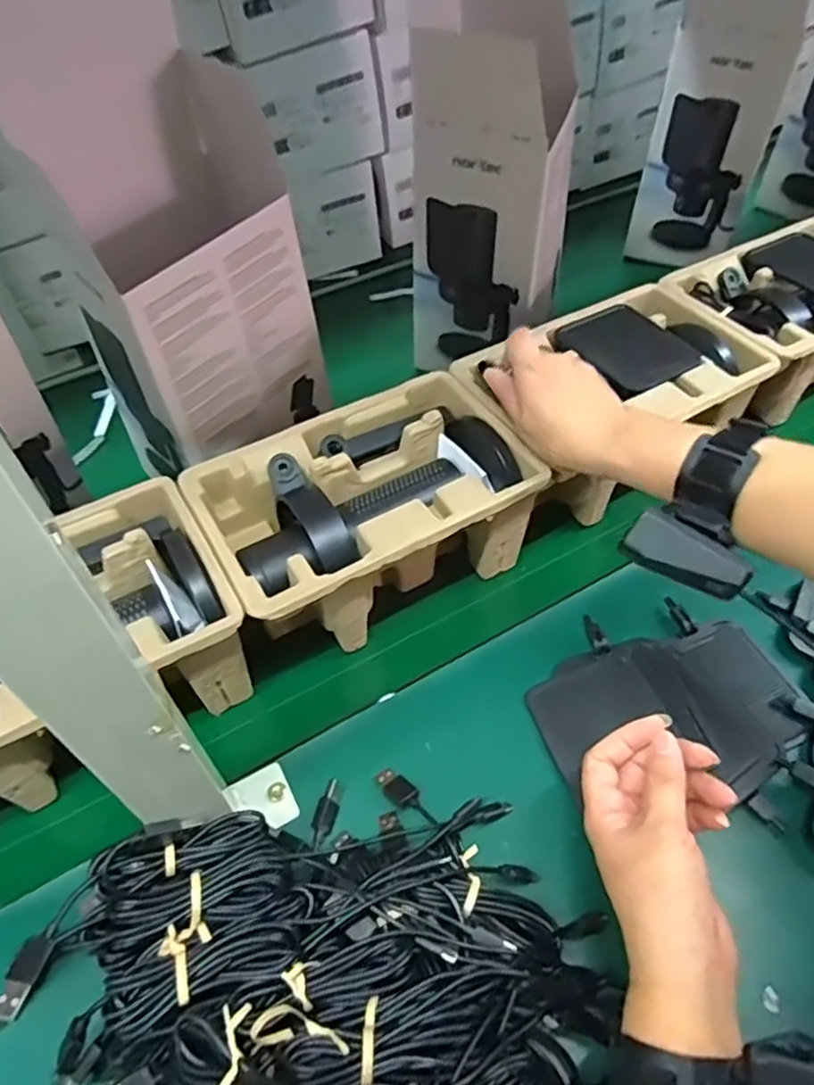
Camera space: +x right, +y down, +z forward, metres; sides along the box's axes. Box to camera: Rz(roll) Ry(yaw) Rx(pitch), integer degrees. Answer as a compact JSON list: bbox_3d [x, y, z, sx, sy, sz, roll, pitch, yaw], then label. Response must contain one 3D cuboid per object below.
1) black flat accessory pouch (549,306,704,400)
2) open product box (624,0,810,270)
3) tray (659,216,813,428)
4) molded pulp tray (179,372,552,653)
[{"bbox_3d":[0.180,-0.163,0.561,0.088,0.007,0.101,-32,55,-22],"label":"black flat accessory pouch"},{"bbox_3d":[0.335,-0.467,0.737,0.120,0.291,0.114,15,52,15],"label":"open product box"},{"bbox_3d":[0.365,-0.209,0.651,0.238,0.101,0.153,-27,54,-19],"label":"tray"},{"bbox_3d":[-0.029,-0.016,0.514,0.224,0.097,0.148,-26,53,-18],"label":"molded pulp tray"}]

